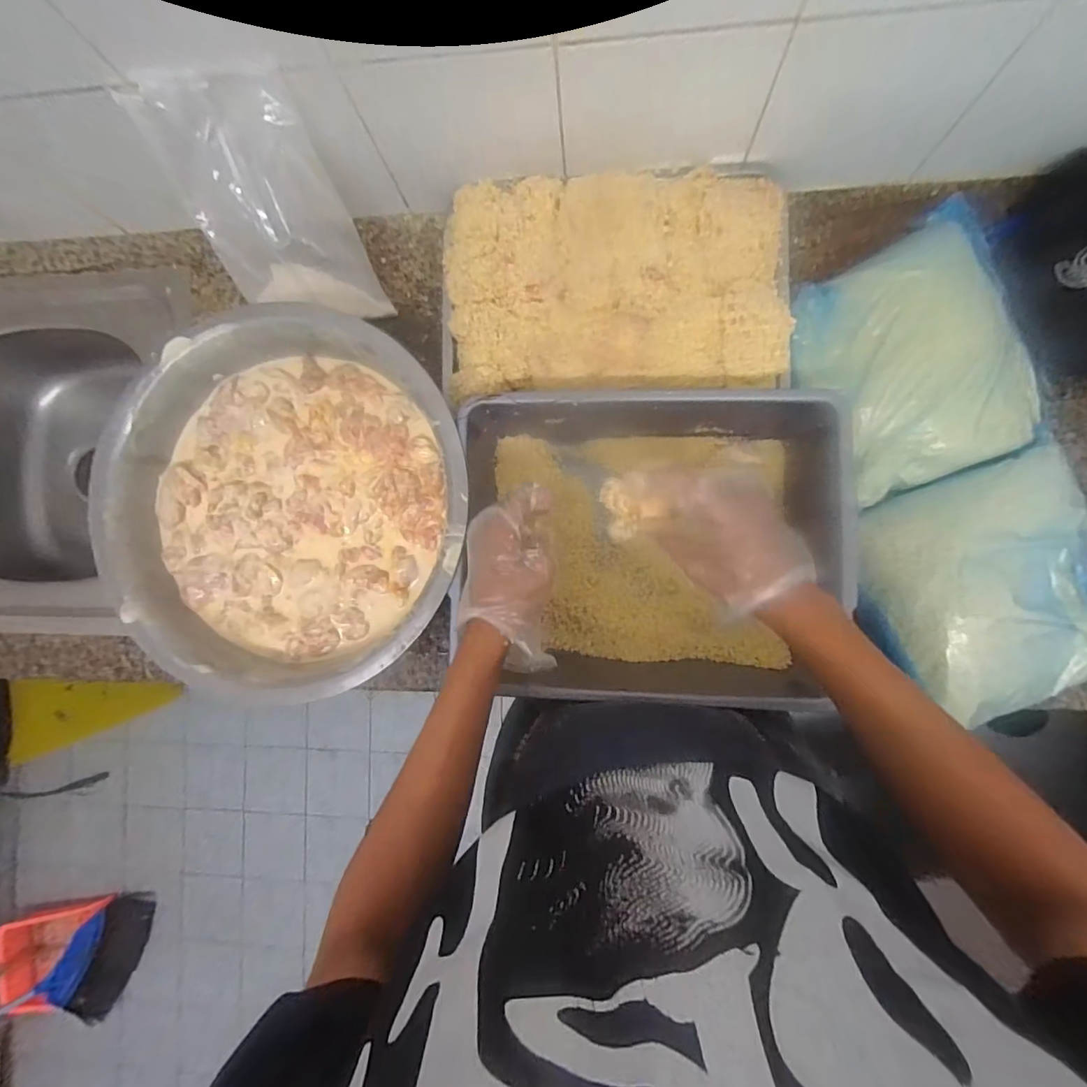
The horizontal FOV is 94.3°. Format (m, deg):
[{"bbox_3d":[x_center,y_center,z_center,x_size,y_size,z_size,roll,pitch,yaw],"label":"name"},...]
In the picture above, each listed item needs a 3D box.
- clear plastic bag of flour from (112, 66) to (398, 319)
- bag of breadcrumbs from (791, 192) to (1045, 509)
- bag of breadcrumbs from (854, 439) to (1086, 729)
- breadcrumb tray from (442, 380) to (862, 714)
[{"bbox_3d":[-0.299,-0.359,0.558,0.161,0.249,0.060,-12,50,4],"label":"clear plastic bag of flour"},{"bbox_3d":[0.393,-0.202,0.544,0.222,0.073,0.267,-21,87,5],"label":"bag of breadcrumbs"},{"bbox_3d":[0.462,0.050,0.530,0.234,0.069,0.241,-23,86,5],"label":"bag of breadcrumbs"},{"bbox_3d":[0.108,-0.012,0.550,0.368,0.121,0.292,1,89,6],"label":"breadcrumb tray"}]

